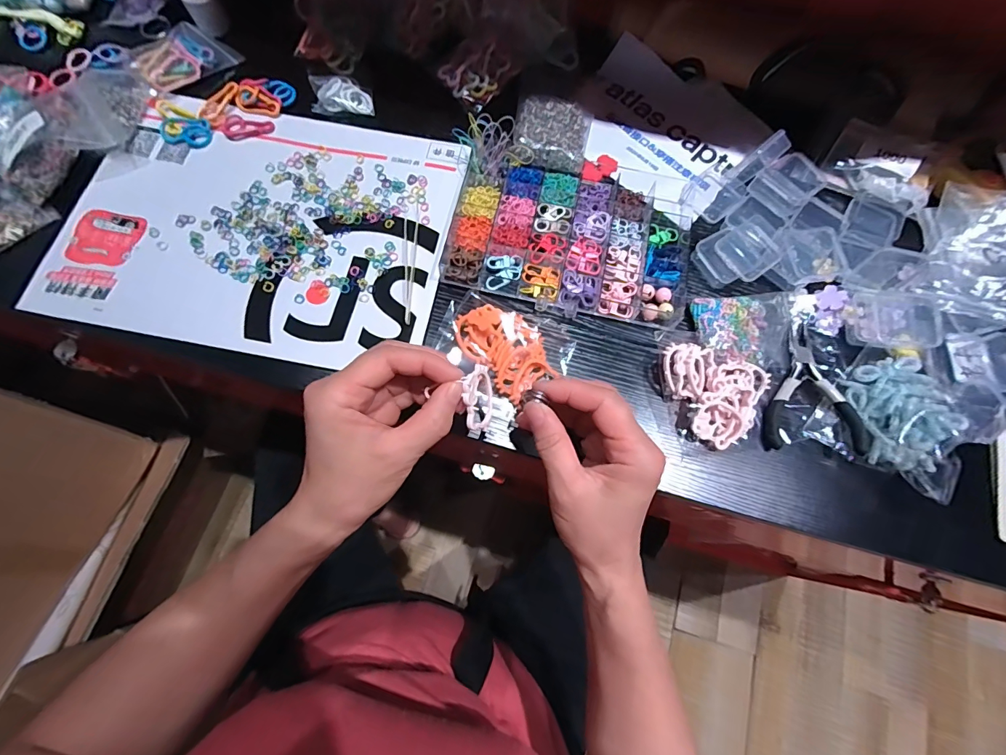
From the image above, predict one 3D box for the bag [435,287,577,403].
[{"bbox_3d":[0.000,-0.023,0.340,0.104,0.015,0.072,24,74,5],"label":"bag"}]

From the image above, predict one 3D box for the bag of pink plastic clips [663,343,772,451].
[{"bbox_3d":[0.165,0.014,0.338,0.087,0.026,0.070,19,74,3],"label":"bag of pink plastic clips"}]

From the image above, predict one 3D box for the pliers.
[{"bbox_3d":[0.252,0.006,0.344,0.070,0.013,0.107,5,73,0],"label":"pliers"}]

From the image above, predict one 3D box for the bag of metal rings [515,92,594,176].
[{"bbox_3d":[0.048,-0.242,0.413,0.071,0.011,0.087,13,74,2],"label":"bag of metal rings"}]

